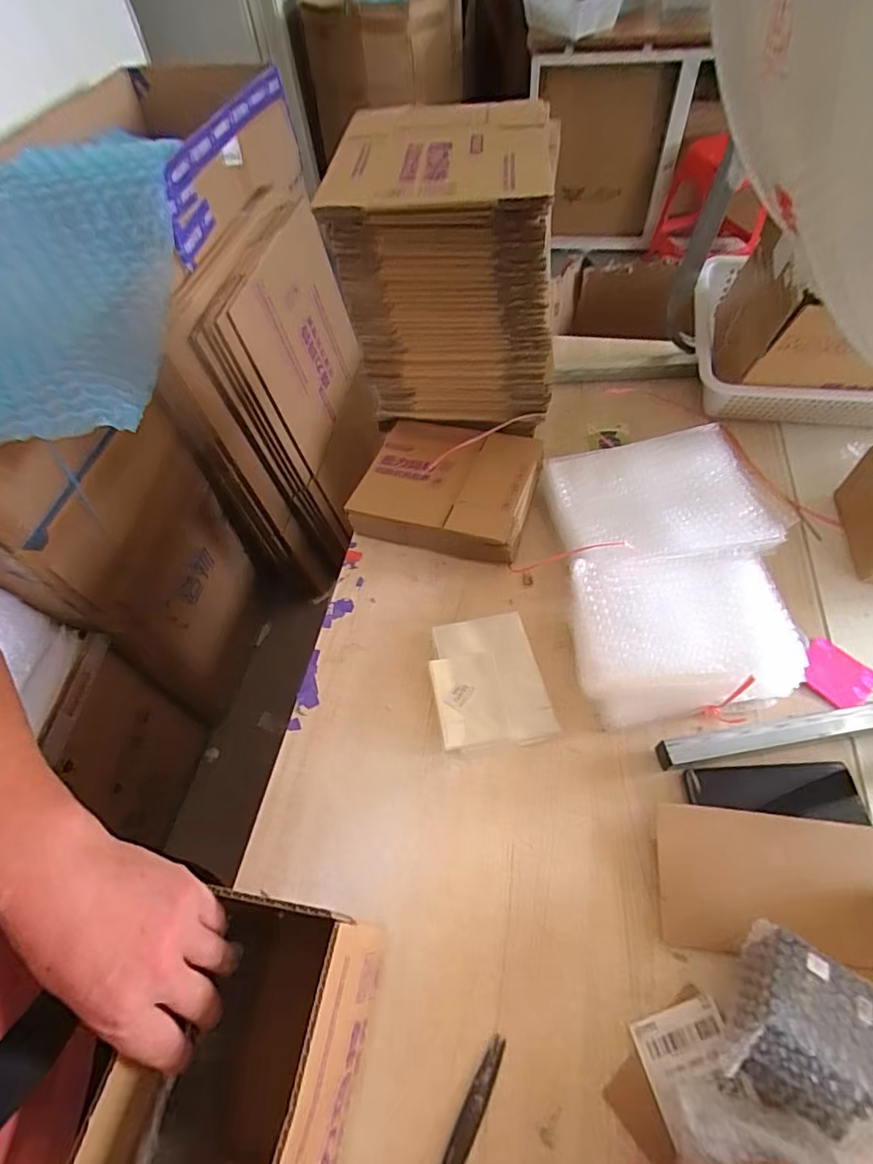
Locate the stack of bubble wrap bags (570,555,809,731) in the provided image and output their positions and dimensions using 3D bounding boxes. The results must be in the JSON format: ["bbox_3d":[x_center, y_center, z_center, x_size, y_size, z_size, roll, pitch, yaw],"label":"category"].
[{"bbox_3d":[0.253,0.057,0.601,0.217,0.086,0.166,-4,56,0],"label":"stack of bubble wrap bags"}]

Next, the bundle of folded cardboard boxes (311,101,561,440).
[{"bbox_3d":[0.021,-0.417,0.752,0.269,0.301,0.282,1,56,5],"label":"bundle of folded cardboard boxes"}]

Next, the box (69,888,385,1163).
[{"bbox_3d":[-0.126,0.345,0.369,0.123,0.190,0.220,8,57,8],"label":"box"}]

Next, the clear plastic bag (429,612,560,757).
[{"bbox_3d":[0.057,0.109,0.629,0.120,0.022,0.157,-10,56,-4],"label":"clear plastic bag"}]

